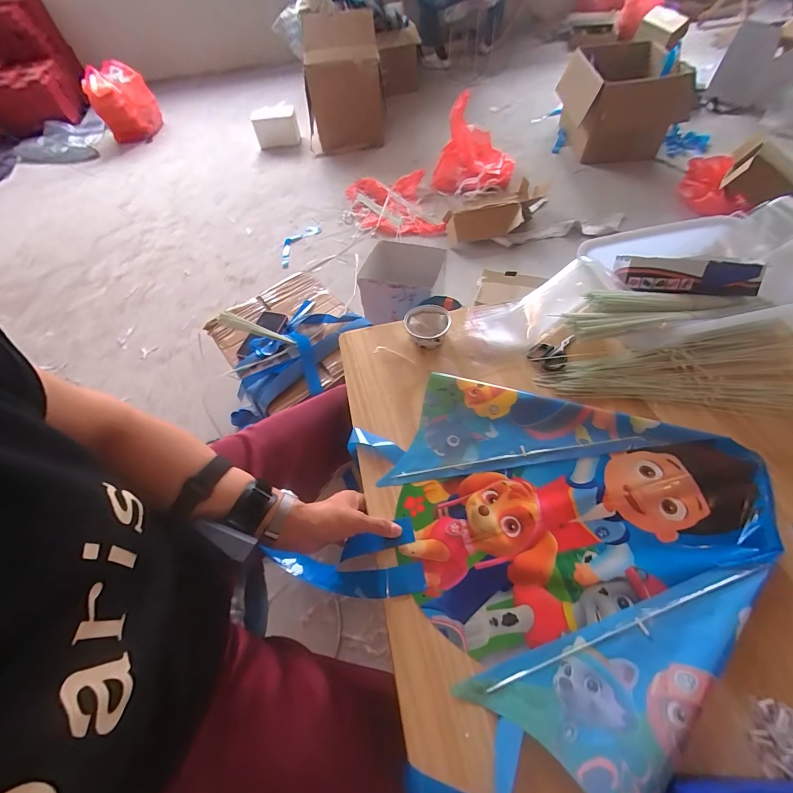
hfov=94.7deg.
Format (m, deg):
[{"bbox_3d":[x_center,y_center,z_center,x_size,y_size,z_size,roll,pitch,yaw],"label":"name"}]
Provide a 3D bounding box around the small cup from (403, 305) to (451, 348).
[{"bbox_3d":[0.057,-0.130,0.674,0.082,0.036,0.082,-2,57,3],"label":"small cup"}]

